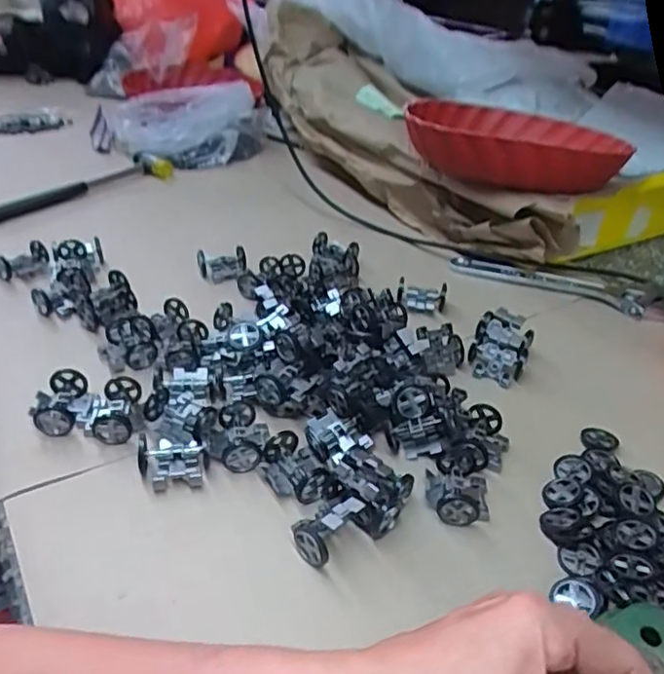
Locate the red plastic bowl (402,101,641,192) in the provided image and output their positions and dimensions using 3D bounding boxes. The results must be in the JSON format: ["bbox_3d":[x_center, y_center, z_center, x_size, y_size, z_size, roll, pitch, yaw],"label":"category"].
[{"bbox_3d":[0.200,-0.219,0.693,0.222,0.061,0.259,12,36,11],"label":"red plastic bowl"}]

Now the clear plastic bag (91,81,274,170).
[{"bbox_3d":[-0.246,-0.343,0.974,0.252,0.094,0.187,12,36,11],"label":"clear plastic bag"}]

